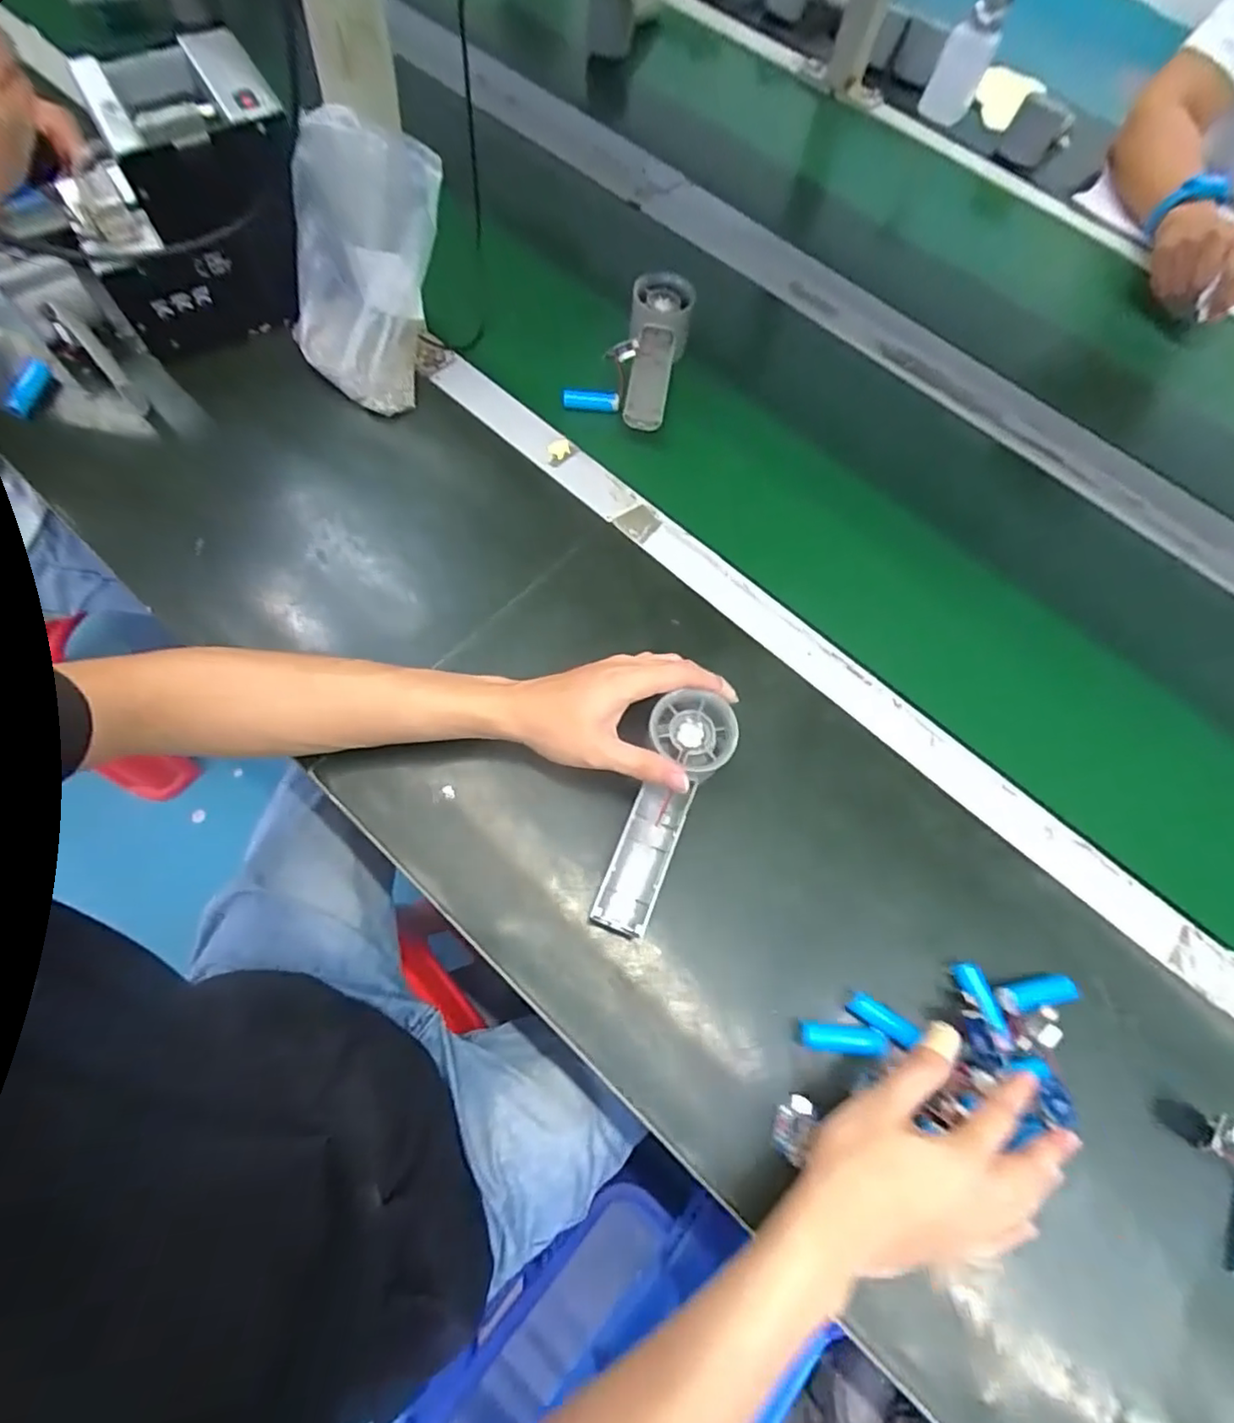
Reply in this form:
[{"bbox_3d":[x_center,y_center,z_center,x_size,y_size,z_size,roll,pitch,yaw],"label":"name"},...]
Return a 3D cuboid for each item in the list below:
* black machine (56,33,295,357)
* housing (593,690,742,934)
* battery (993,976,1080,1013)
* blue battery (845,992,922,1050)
[{"bbox_3d":[-0.346,-0.410,0.514,0.164,0.144,0.141,-24,71,-12],"label":"black machine"},{"bbox_3d":[0.028,0.064,0.405,0.051,0.025,0.157,23,81,6],"label":"housing"},{"bbox_3d":[0.273,0.181,0.403,0.059,0.014,0.018,0,67,-17],"label":"battery"},{"bbox_3d":[0.165,0.193,0.396,0.040,0.015,0.016,34,70,10],"label":"blue battery"}]

